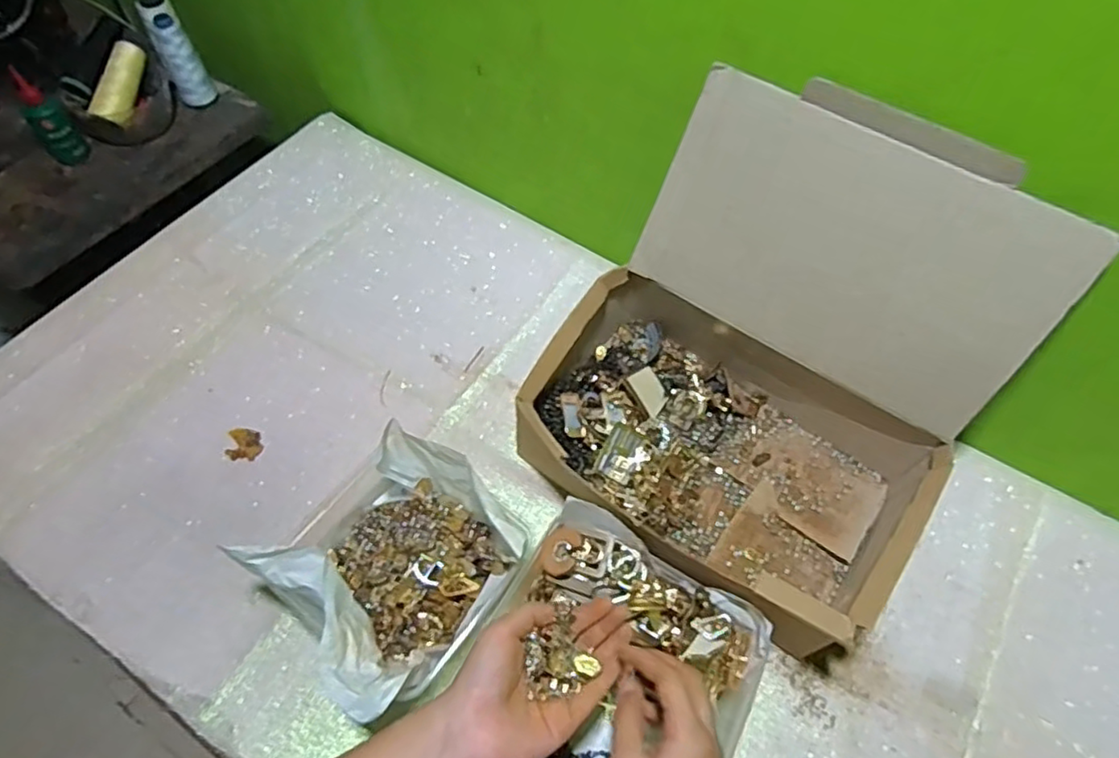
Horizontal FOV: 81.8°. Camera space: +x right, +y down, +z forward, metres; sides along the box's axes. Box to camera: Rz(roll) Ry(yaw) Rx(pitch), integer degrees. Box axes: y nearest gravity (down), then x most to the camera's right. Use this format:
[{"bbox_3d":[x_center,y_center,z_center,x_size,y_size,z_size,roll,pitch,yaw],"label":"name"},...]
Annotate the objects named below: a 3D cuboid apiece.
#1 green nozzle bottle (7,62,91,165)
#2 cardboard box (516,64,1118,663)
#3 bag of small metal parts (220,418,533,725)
[{"bbox_3d":[-0.629,-0.319,0.793,0.047,0.109,0.042,-39,67,-20],"label":"green nozzle bottle"},{"bbox_3d":[0.161,-0.005,0.531,0.331,0.273,0.303,33,65,17],"label":"cardboard box"},{"bbox_3d":[-0.134,0.149,0.531,0.170,0.111,0.171,36,66,18],"label":"bag of small metal parts"}]

